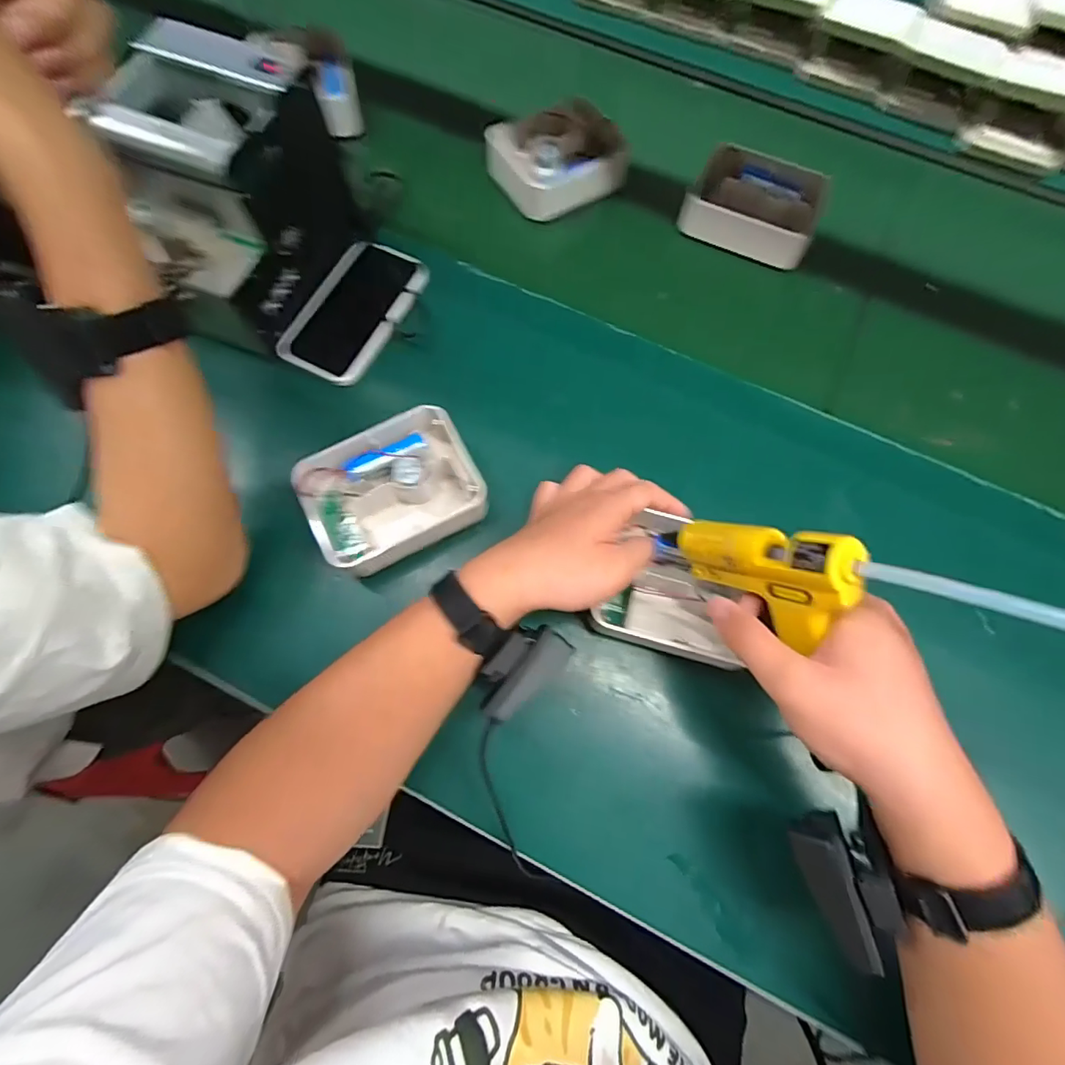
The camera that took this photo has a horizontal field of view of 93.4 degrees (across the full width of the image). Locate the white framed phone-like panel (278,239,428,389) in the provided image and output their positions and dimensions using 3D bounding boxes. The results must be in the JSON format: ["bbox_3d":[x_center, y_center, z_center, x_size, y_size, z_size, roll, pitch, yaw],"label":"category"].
[{"bbox_3d":[-0.167,-0.209,0.474,0.078,0.018,0.149,29,74,8],"label":"white framed phone-like panel"}]

